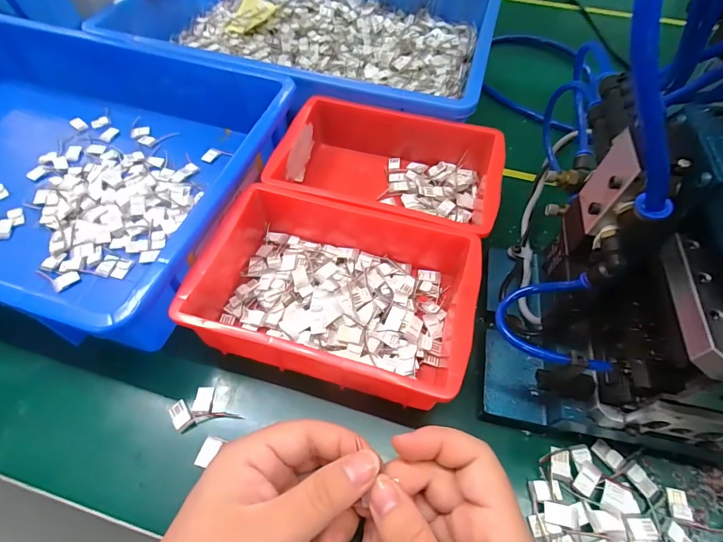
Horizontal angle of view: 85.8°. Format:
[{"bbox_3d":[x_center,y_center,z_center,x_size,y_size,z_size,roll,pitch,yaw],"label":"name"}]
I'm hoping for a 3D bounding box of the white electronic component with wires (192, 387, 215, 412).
[{"bbox_3d":[-0.114,0.093,0.284,0.012,0.005,0.017,3,57,1],"label":"white electronic component with wires"}]

